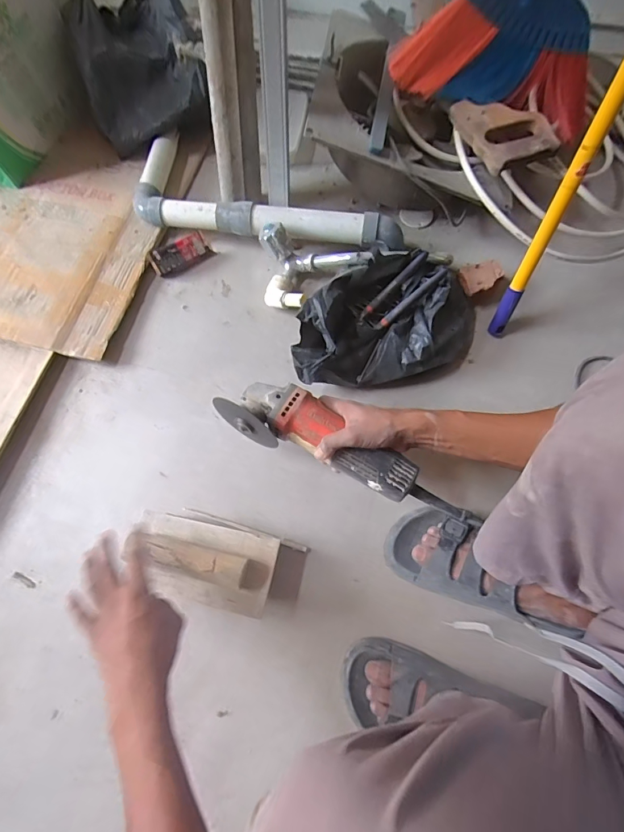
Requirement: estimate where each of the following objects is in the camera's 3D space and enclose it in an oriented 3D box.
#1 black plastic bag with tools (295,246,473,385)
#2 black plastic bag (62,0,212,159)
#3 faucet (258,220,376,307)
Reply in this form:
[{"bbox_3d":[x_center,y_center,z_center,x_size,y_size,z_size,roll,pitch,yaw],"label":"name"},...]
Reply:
[{"bbox_3d":[0.120,-0.154,0.638,0.308,0.117,0.191,-7,72,-3],"label":"black plastic bag with tools"},{"bbox_3d":[-0.322,-0.656,0.727,0.213,0.205,0.247,-23,73,-8],"label":"black plastic bag"},{"bbox_3d":[-0.008,-0.233,0.677,0.194,0.094,0.118,21,73,6],"label":"faucet"}]

